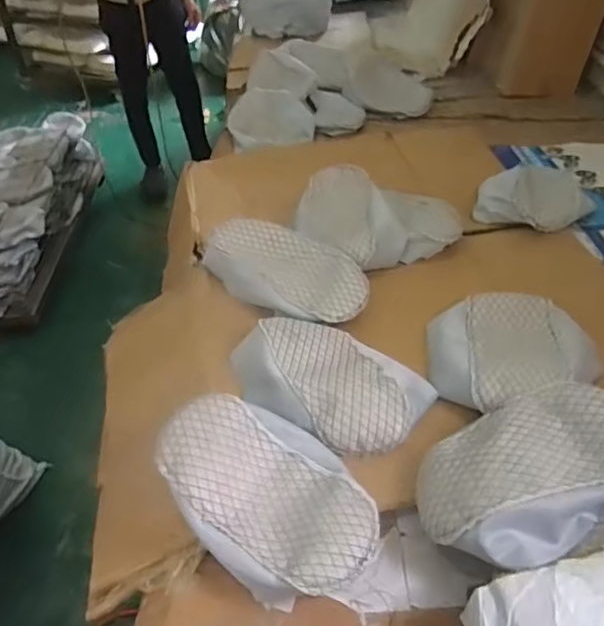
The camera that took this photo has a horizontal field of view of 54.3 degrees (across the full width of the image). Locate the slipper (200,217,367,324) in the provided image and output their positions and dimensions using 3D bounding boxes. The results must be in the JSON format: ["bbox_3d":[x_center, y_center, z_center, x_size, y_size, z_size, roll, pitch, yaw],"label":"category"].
[{"bbox_3d":[-0.030,-0.088,1.106,0.322,0.076,0.171,19,45,22],"label":"slipper"}]

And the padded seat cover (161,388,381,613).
[{"bbox_3d":[-0.044,0.238,0.774,0.190,0.112,0.300,-32,50,-30],"label":"padded seat cover"}]

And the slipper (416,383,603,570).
[{"bbox_3d":[0.283,0.190,0.744,0.281,0.077,0.189,-25,47,-25],"label":"slipper"}]

